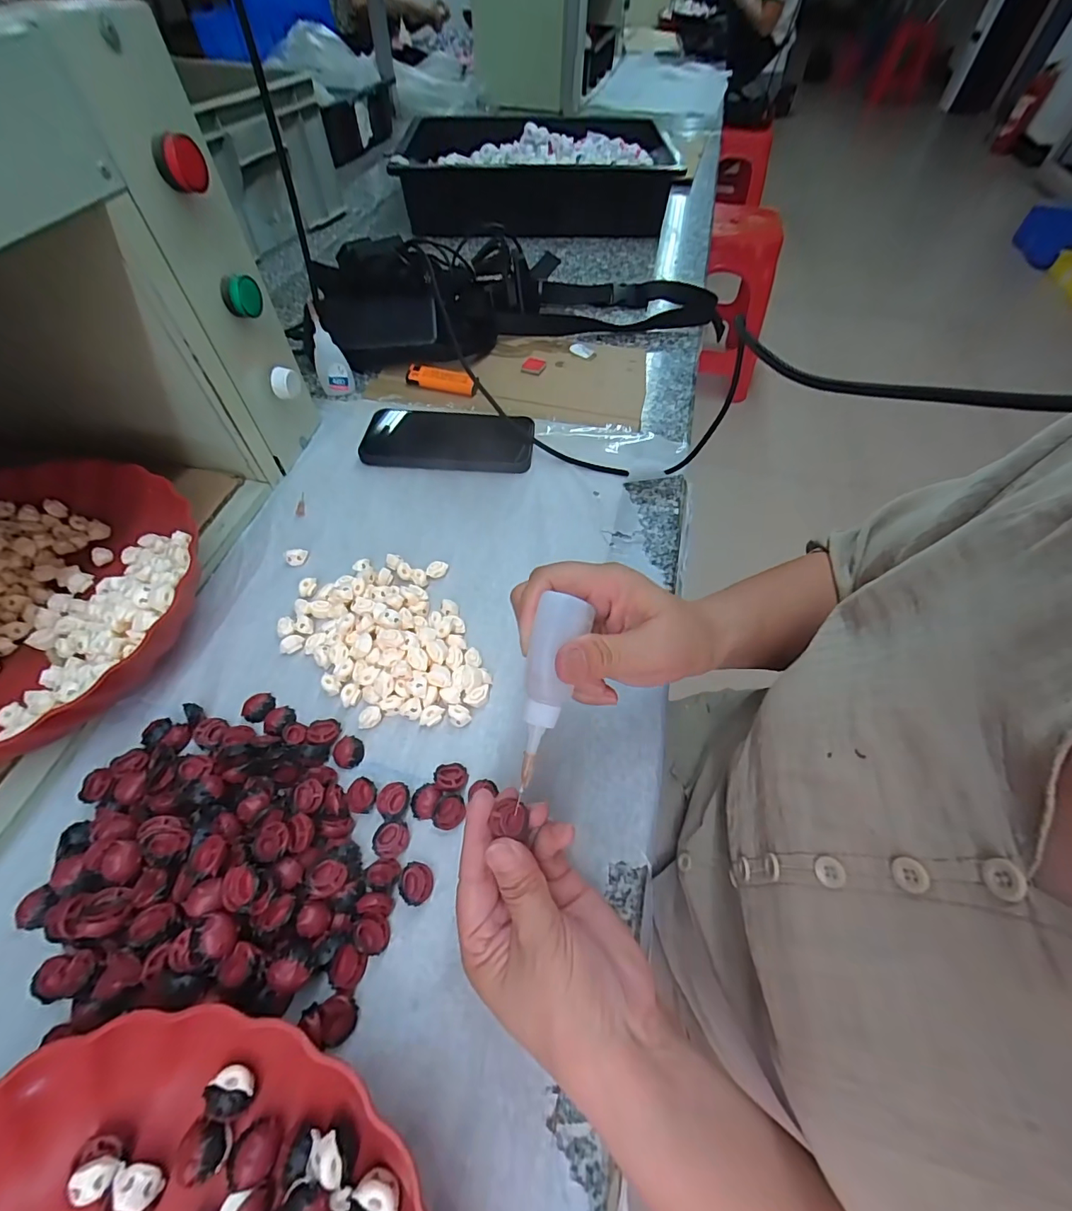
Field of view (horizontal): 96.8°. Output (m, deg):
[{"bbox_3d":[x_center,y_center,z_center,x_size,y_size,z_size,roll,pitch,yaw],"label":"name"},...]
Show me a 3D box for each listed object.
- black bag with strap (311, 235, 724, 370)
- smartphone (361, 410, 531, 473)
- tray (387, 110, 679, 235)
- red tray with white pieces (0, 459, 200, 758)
[{"bbox_3d":[-0.010,-0.392,0.592,0.480,0.074,0.188,-11,57,-10],"label":"black bag with strap"},{"bbox_3d":[-0.085,-0.164,0.470,0.161,0.016,0.076,3,56,0],"label":"smartphone"},{"bbox_3d":[-0.002,-0.744,0.814,0.438,0.091,0.285,3,56,1],"label":"tray"},{"bbox_3d":[-0.350,0.001,0.326,0.234,0.055,0.237,-3,56,-4],"label":"red tray with white pieces"}]

